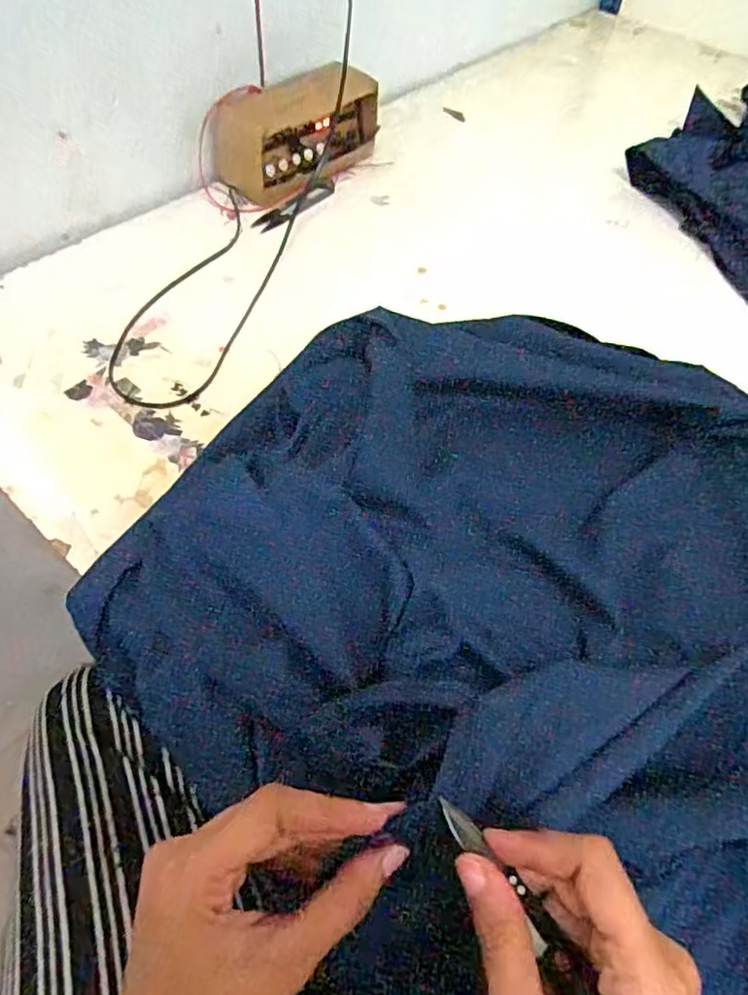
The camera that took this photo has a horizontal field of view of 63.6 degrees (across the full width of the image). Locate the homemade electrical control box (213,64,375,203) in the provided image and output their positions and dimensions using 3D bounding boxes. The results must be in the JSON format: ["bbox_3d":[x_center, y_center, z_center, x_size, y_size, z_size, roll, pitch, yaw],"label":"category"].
[{"bbox_3d":[-0.082,-0.401,0.665,0.079,0.083,0.183,41,63,21],"label":"homemade electrical control box"}]

